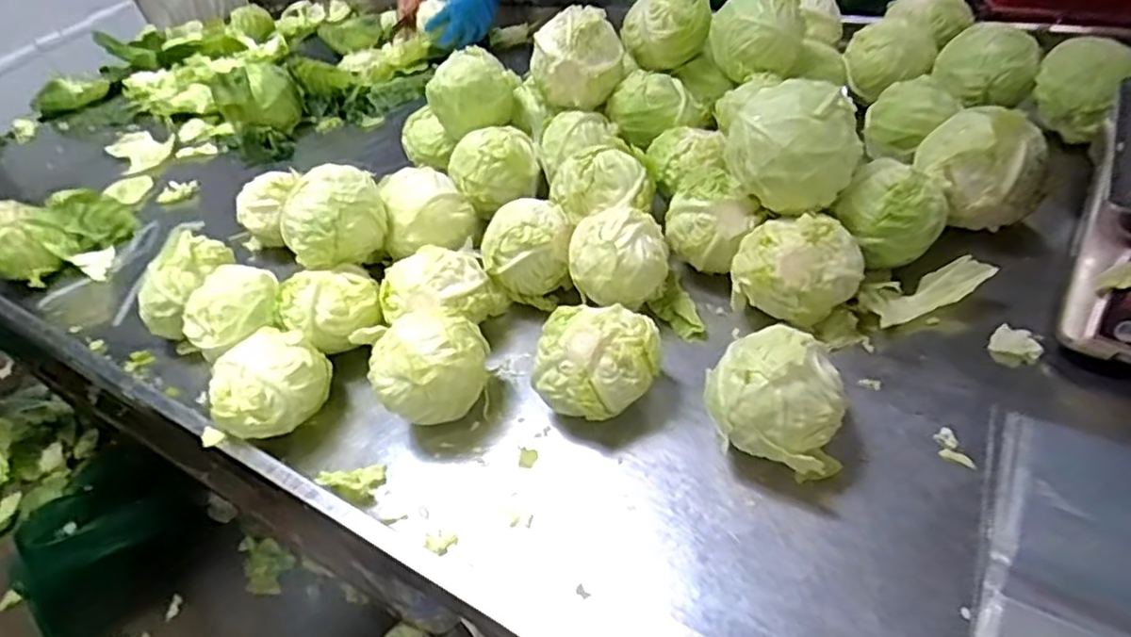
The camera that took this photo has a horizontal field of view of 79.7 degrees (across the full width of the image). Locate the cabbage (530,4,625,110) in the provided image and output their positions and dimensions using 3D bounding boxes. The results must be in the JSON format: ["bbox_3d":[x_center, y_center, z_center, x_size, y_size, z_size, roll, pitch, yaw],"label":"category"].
[{"bbox_3d":[0.015,-0.360,0.946,0.128,0.102,0.107,-8,44,7],"label":"cabbage"}]

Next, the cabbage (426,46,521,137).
[{"bbox_3d":[-0.129,-0.319,0.958,0.096,0.085,0.101,11,50,25],"label":"cabbage"}]

